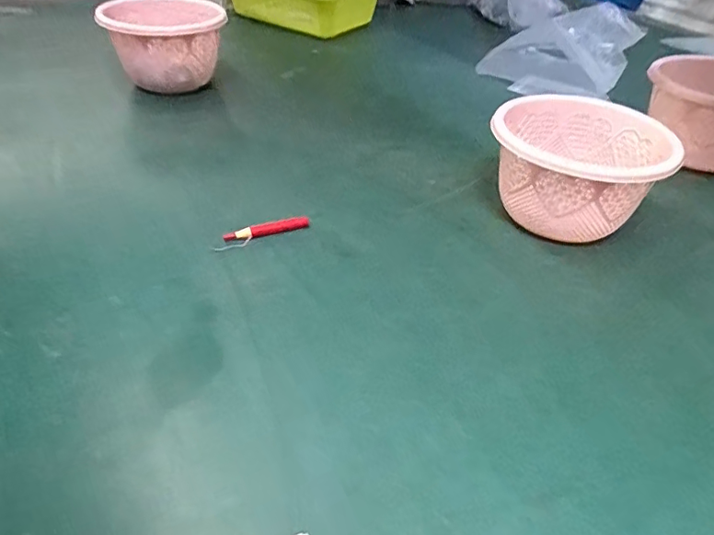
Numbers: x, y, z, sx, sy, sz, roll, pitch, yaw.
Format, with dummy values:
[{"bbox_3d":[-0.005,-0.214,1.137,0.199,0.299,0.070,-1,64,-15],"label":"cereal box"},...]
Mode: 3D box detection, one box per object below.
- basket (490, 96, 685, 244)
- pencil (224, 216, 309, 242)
[{"bbox_3d":[0.192,-0.085,0.477,0.143,0.088,0.136,3,39,1],"label":"basket"},{"bbox_3d":[-0.077,-0.033,0.455,0.074,0.007,0.013,-14,42,-19],"label":"pencil"}]

